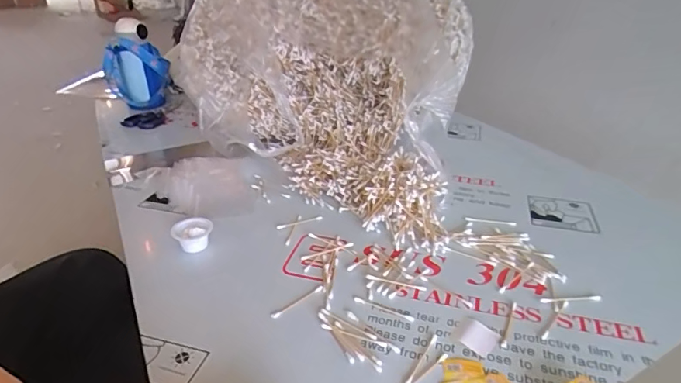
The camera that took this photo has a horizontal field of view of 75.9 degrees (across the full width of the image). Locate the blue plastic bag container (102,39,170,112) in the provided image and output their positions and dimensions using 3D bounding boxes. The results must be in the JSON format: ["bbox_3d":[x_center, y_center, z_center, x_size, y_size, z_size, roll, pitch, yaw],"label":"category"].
[{"bbox_3d":[-0.512,-0.304,1.115,0.113,0.158,0.115,7,30,13],"label":"blue plastic bag container"}]

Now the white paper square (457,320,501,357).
[{"bbox_3d":[0.149,0.156,0.468,0.040,0.004,0.037,-26,38,-38],"label":"white paper square"}]

